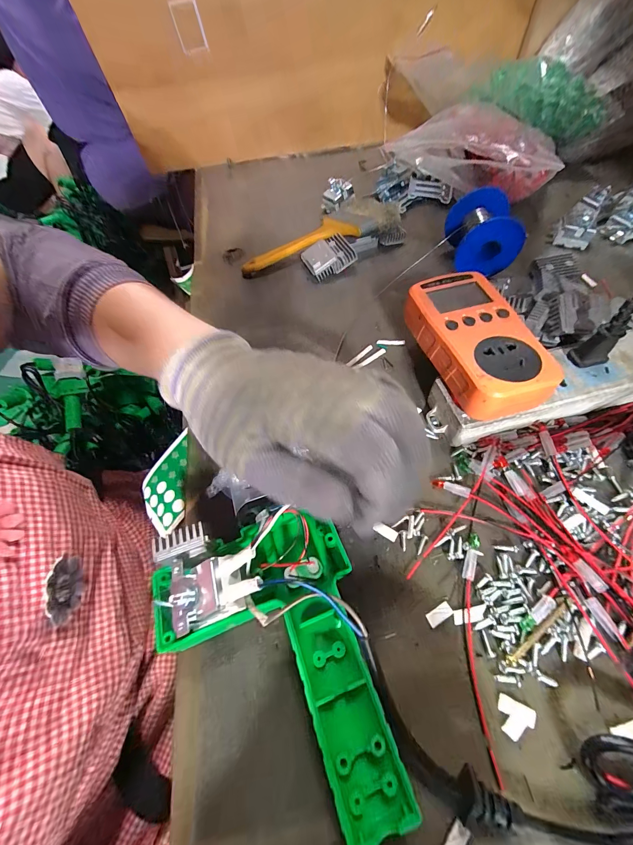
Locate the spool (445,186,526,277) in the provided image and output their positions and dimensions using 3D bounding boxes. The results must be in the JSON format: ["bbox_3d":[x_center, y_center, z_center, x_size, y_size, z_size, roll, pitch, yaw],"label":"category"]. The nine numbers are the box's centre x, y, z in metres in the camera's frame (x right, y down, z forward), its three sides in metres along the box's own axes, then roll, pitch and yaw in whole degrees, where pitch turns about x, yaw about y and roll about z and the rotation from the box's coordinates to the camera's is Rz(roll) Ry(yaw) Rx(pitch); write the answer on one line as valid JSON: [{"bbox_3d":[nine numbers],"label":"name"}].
[{"bbox_3d":[0.185,-0.209,0.347,0.068,0.056,0.080,0,59,4],"label":"spool"}]

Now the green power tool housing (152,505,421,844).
[{"bbox_3d":[-0.026,0.128,0.173,0.114,0.051,0.151,-20,60,-8],"label":"green power tool housing"}]

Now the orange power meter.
[{"bbox_3d":[0.116,-0.065,0.241,0.070,0.032,0.124,-9,59,-1],"label":"orange power meter"}]

